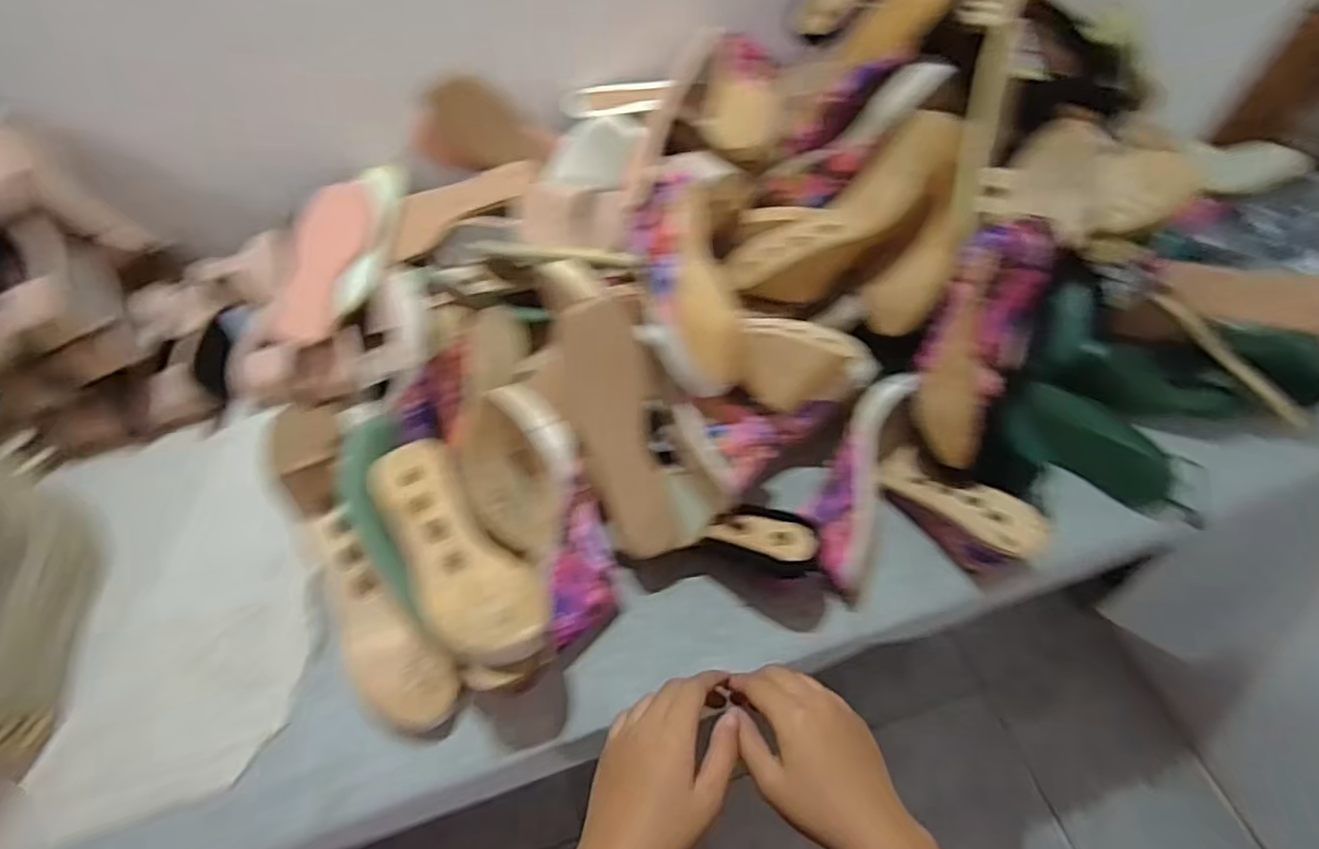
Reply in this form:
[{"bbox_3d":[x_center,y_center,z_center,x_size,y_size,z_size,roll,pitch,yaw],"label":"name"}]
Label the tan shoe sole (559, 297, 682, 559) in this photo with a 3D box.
[{"bbox_3d":[-0.038,0.006,0.607,0.071,0.026,0.233,-14,95,-9],"label":"tan shoe sole"}]

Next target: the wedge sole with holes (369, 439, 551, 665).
[{"bbox_3d":[-0.176,0.105,0.557,0.087,0.047,0.232,-34,63,-20],"label":"wedge sole with holes"}]

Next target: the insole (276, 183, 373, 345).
[{"bbox_3d":[-0.385,-0.194,0.761,0.070,0.030,0.208,7,72,5],"label":"insole"}]

